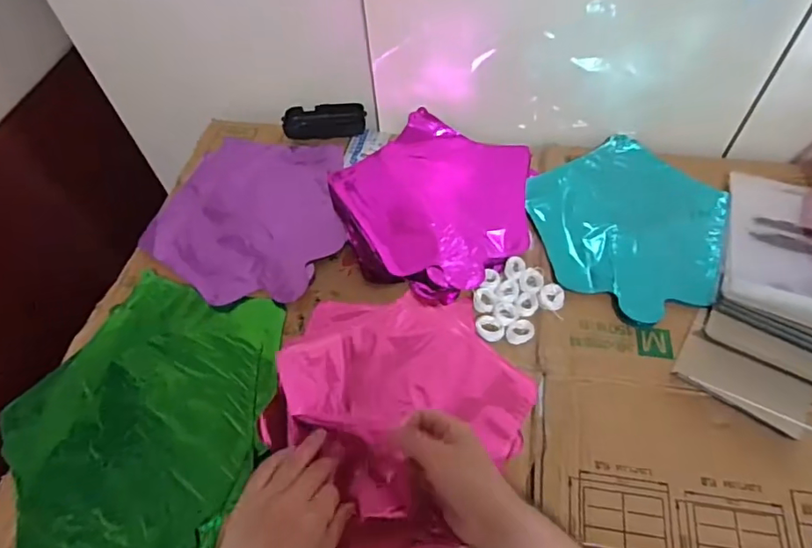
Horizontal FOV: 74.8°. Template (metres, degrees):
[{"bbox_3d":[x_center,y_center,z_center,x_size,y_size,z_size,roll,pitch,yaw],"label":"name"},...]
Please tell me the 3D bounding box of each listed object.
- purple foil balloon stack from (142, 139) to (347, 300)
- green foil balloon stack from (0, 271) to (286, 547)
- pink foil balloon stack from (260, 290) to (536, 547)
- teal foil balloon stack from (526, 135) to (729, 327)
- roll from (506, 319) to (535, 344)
[{"bbox_3d":[-0.179,-0.076,0.635,0.222,0.006,0.241,13,58,12],"label":"purple foil balloon stack"},{"bbox_3d":[-0.245,0.136,0.502,0.236,0.018,0.275,15,58,13],"label":"green foil balloon stack"},{"bbox_3d":[-0.012,0.128,0.477,0.228,0.049,0.259,10,57,11],"label":"pink foil balloon stack"},{"bbox_3d":[0.247,-0.070,0.603,0.211,0.036,0.252,18,59,15],"label":"teal foil balloon stack"},{"bbox_3d":[0.114,0.058,0.530,0.029,0.006,0.023,-23,58,-12],"label":"roll"}]

